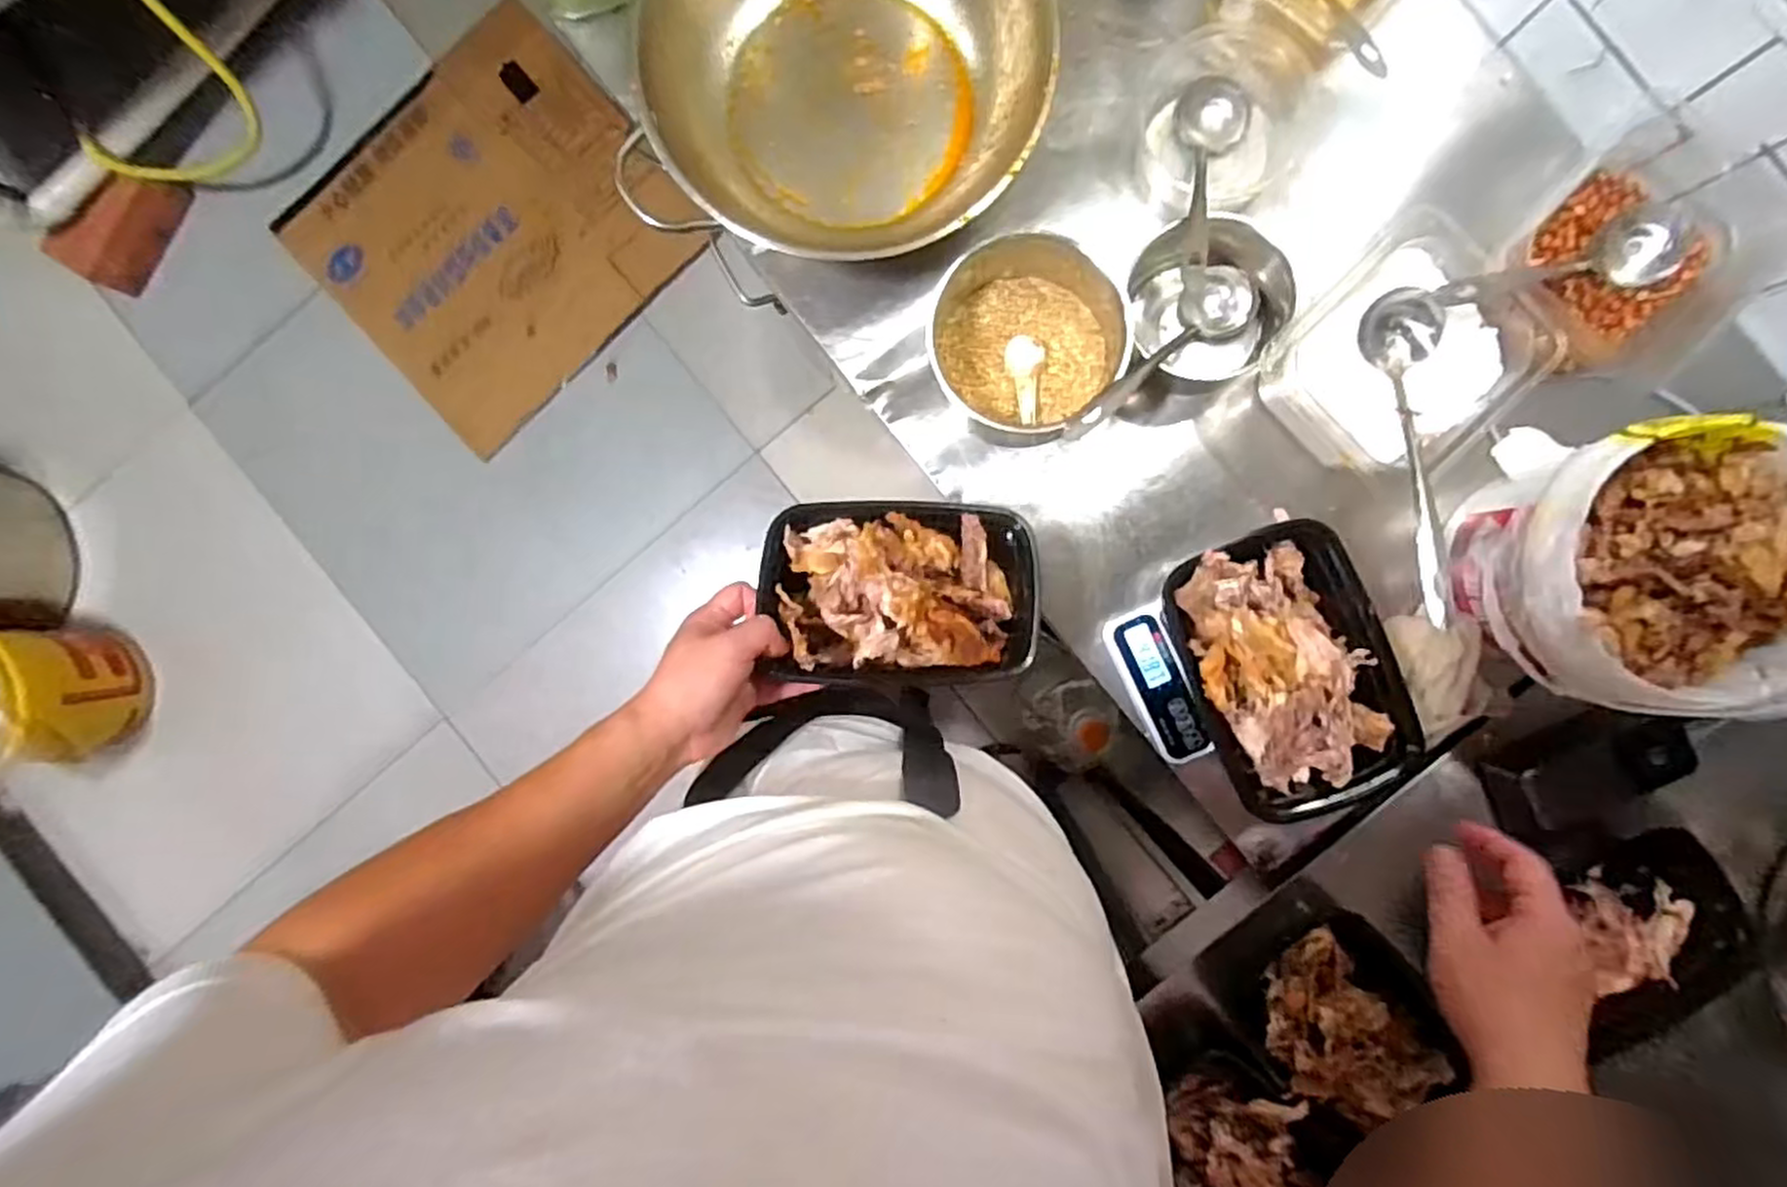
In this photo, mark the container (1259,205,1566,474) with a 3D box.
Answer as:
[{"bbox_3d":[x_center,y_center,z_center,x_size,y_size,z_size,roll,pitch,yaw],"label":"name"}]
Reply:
[{"bbox_3d":[0.390,-0.177,0.606,0.176,0.083,0.153,-43,89,2],"label":"container"}]

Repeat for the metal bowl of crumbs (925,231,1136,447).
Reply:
[{"bbox_3d":[0.108,-0.203,0.631,0.147,0.108,0.147,0,91,2],"label":"metal bowl of crumbs"}]

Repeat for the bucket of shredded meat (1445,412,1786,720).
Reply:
[{"bbox_3d":[0.547,-0.017,0.559,0.209,0.177,0.196,0,91,2],"label":"bucket of shredded meat"}]

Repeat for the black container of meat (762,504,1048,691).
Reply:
[{"bbox_3d":[0.007,0.001,0.584,0.205,0.077,0.141,2,91,2],"label":"black container of meat"}]

